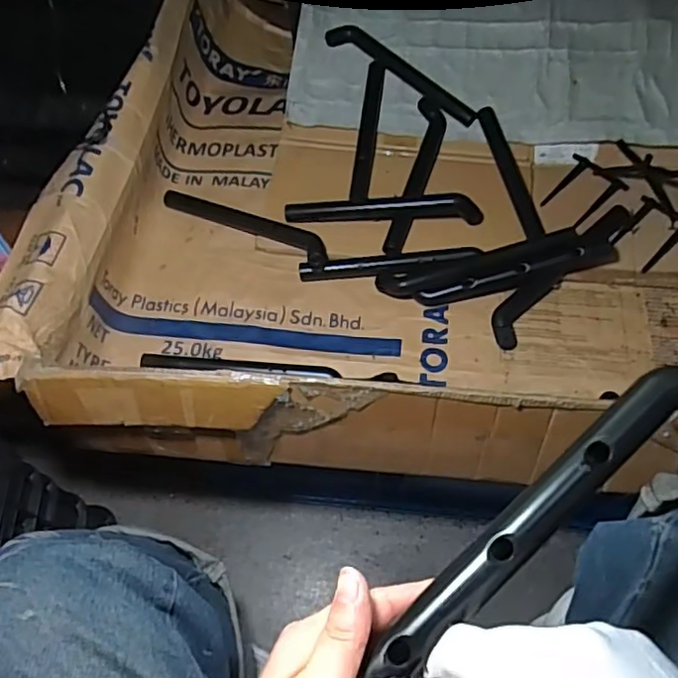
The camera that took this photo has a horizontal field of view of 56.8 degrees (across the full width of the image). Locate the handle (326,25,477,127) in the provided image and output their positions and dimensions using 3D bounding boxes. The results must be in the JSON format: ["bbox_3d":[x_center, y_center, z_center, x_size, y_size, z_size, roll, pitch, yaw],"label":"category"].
[{"bbox_3d":[0.091,-0.376,0.886,0.241,0.050,0.043,30,67,16],"label":"handle"}]

